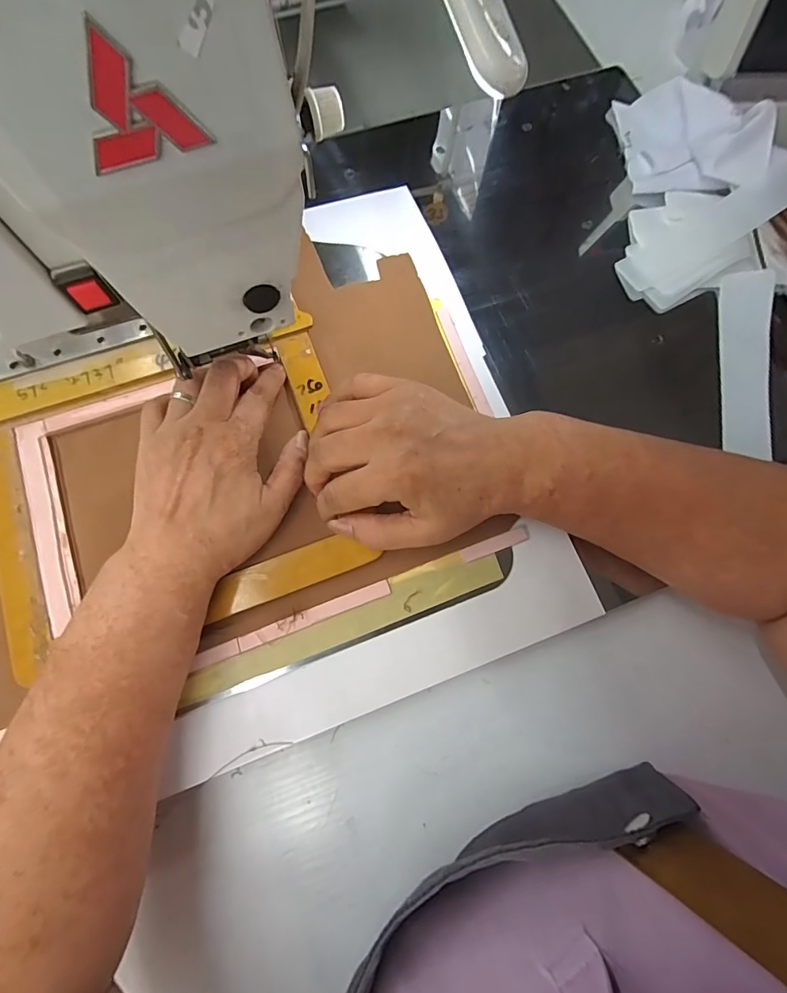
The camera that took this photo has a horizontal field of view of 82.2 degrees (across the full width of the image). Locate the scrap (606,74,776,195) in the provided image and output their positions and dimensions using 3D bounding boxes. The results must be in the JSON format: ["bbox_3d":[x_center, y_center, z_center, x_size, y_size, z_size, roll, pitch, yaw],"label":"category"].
[{"bbox_3d":[0.251,-0.311,0.384,0.082,0.053,0.129,-6,74,-3],"label":"scrap"}]

